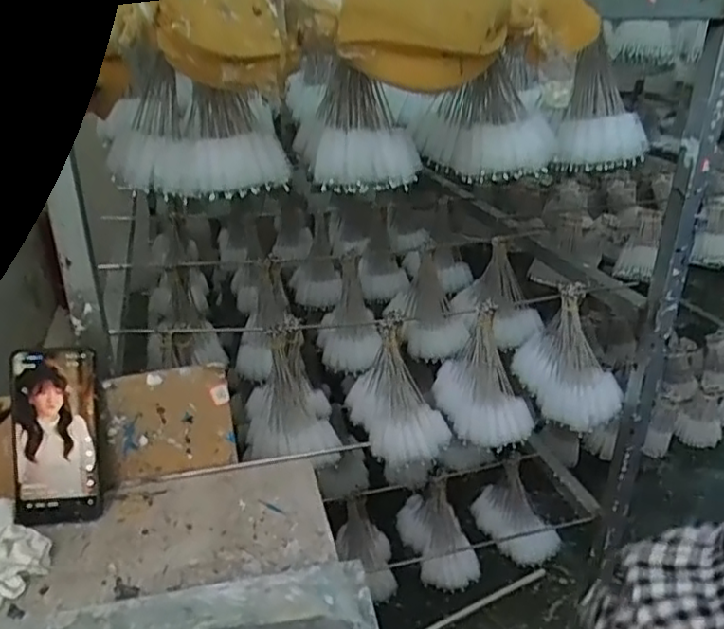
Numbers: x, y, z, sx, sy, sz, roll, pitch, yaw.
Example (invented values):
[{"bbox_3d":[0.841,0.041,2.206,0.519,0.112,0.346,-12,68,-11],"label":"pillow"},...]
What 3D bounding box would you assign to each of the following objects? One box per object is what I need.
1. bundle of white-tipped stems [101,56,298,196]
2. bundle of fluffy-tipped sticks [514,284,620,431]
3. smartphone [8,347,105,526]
[{"bbox_3d":[-0.178,-0.188,0.653,0.187,0.117,0.064,7,28,12],"label":"bundle of white-tipped stems"},{"bbox_3d":[0.328,0.052,1.013,0.097,0.202,0.203,-7,29,-14],"label":"bundle of fluffy-tipped sticks"},{"bbox_3d":[-0.285,0.112,0.594,0.076,0.161,0.016,-1,2,-7],"label":"smartphone"}]

